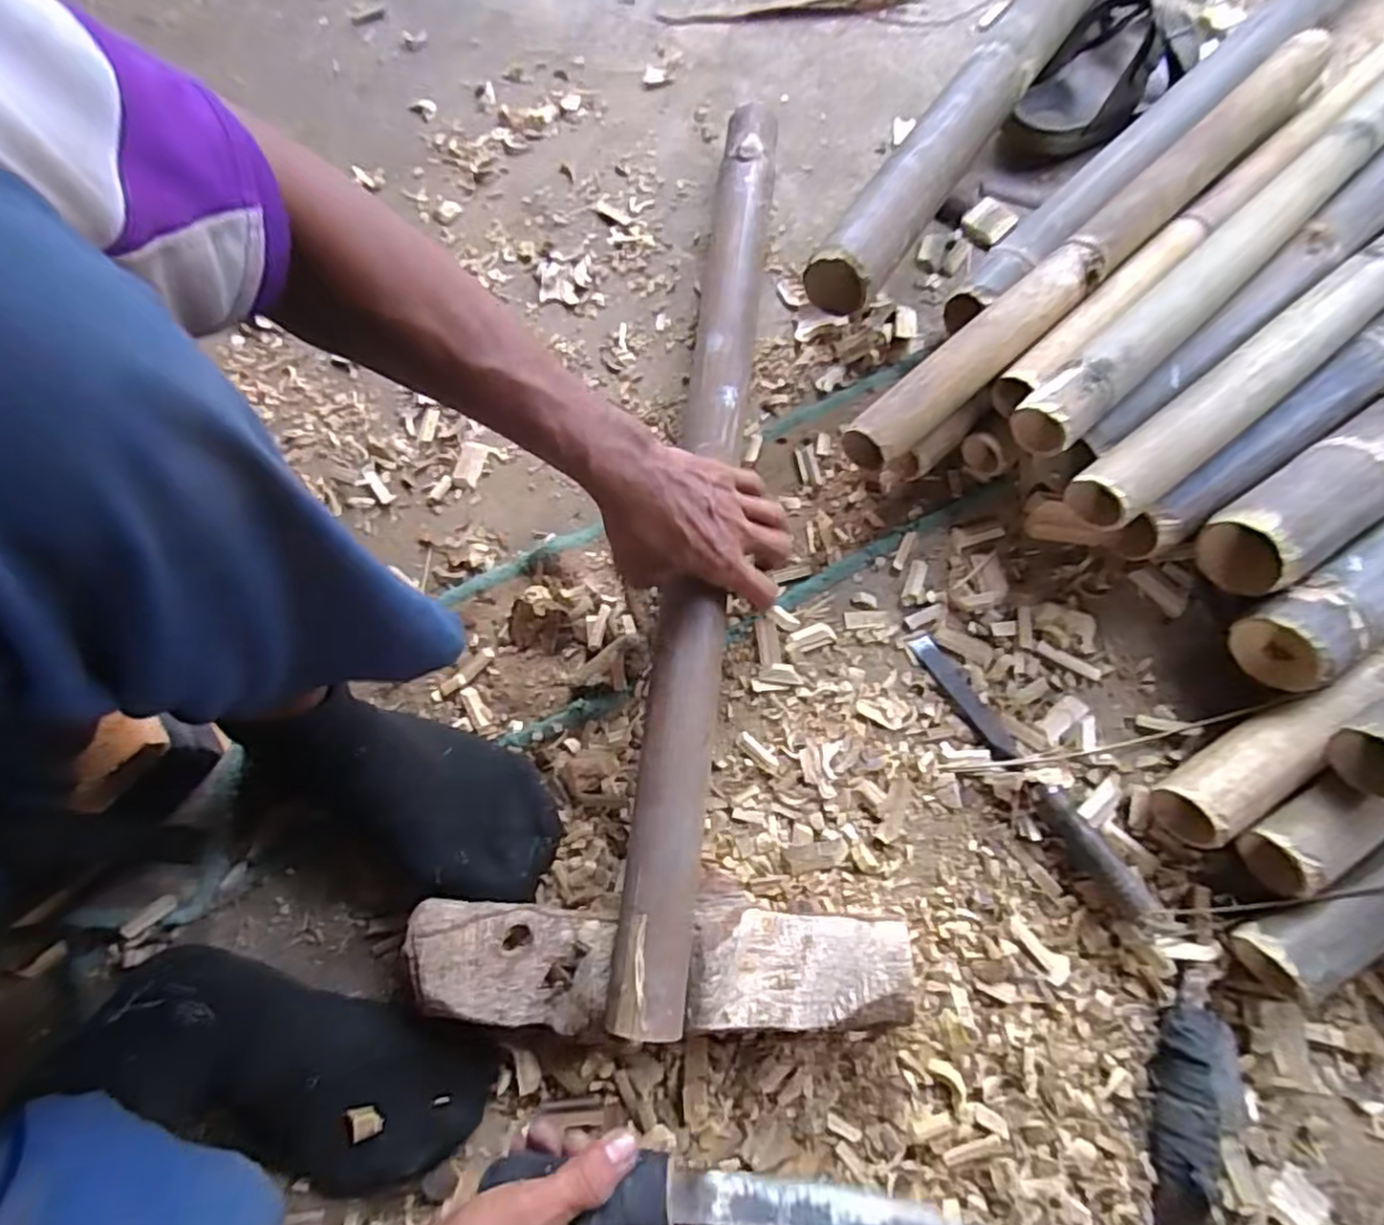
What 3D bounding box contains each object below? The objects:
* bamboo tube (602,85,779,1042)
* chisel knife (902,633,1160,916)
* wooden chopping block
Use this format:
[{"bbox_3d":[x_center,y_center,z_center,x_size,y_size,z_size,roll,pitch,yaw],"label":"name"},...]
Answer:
[{"bbox_3d":[0.012,-0.100,0.560,0.051,0.046,0.759,6,70,2],"label":"bamboo tube"},{"bbox_3d":[0.256,0.119,0.533,0.026,0.028,0.252,-32,76,-9],"label":"chisel knife"},{"bbox_3d":[-0.022,0.237,0.480,0.319,0.063,0.090,-3,73,-1],"label":"wooden chopping block"}]

